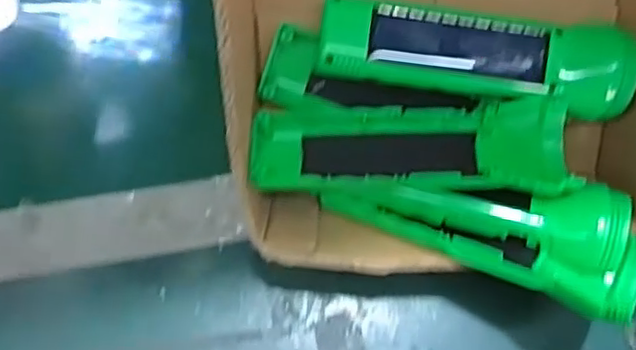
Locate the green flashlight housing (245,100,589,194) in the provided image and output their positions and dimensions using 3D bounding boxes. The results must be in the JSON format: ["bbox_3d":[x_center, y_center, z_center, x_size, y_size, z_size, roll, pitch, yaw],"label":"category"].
[{"bbox_3d":[0.050,-0.014,0.342,0.166,0.026,0.050,1,70,-3],"label":"green flashlight housing"}]

